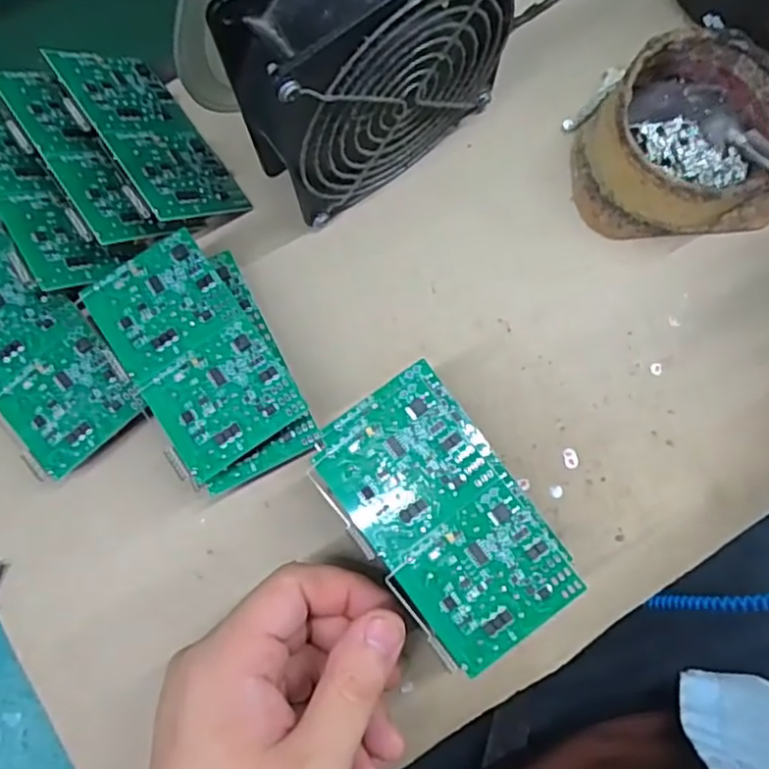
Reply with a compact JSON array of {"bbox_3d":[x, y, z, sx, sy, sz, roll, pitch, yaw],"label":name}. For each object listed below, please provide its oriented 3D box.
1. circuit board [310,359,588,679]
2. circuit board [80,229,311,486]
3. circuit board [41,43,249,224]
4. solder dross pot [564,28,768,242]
[{"bbox_3d":[0.022,0.050,0.270,0.065,0.018,0.110,-36,79,-6],"label":"circuit board"},{"bbox_3d":[-0.083,-0.014,0.295,0.056,0.007,0.101,-33,81,-6],"label":"circuit board"},{"bbox_3d":[-0.111,-0.121,0.326,0.057,0.004,0.099,-27,78,-49],"label":"circuit board"},{"bbox_3d":[0.143,-0.122,0.327,0.099,0.044,0.093,-6,77,0],"label":"solder dross pot"}]

